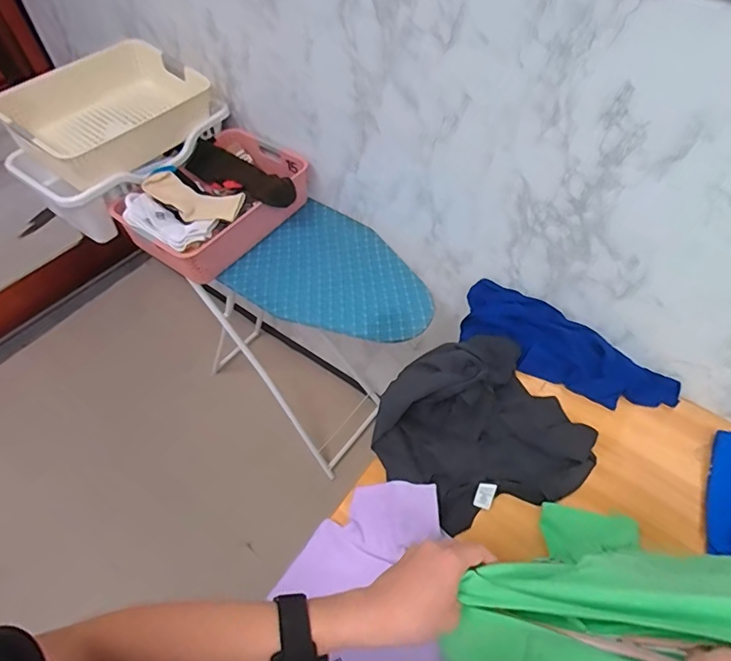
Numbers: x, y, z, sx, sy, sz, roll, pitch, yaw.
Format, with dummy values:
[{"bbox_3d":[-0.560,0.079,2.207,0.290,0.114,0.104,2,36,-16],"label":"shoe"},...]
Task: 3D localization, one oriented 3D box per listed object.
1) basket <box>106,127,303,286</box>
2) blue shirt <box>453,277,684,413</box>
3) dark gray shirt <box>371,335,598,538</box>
[{"bbox_3d":[-0.301,-0.266,1.025,0.261,0.124,0.356,32,60,23],"label":"basket"},{"bbox_3d":[0.352,0.035,0.877,0.380,0.073,0.112,28,58,21],"label":"blue shirt"},{"bbox_3d":[0.181,0.148,0.787,0.322,0.089,0.270,-16,54,-10],"label":"dark gray shirt"}]

